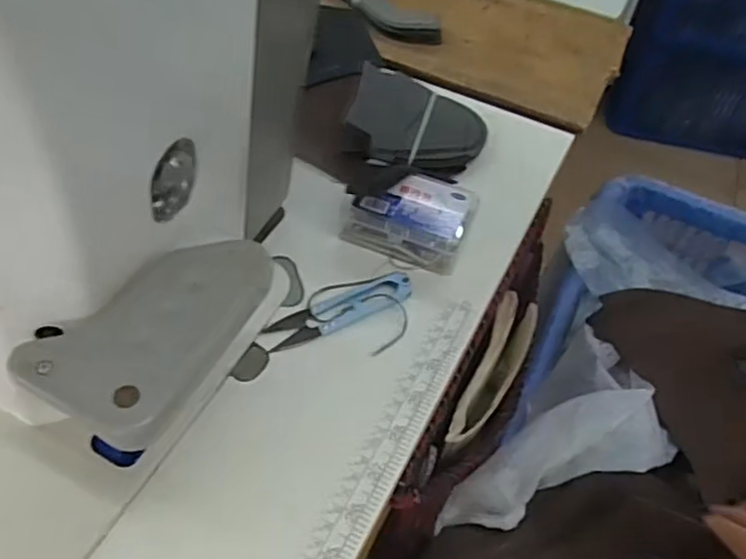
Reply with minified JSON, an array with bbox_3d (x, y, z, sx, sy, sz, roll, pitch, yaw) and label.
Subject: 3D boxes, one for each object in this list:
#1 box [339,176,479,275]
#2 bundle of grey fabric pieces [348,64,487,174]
[{"bbox_3d":[0.025,-0.043,0.467,0.080,0.034,0.053,18,53,9],"label":"box"},{"bbox_3d":[0.036,-0.123,0.525,0.102,0.025,0.096,11,52,3],"label":"bundle of grey fabric pieces"}]

